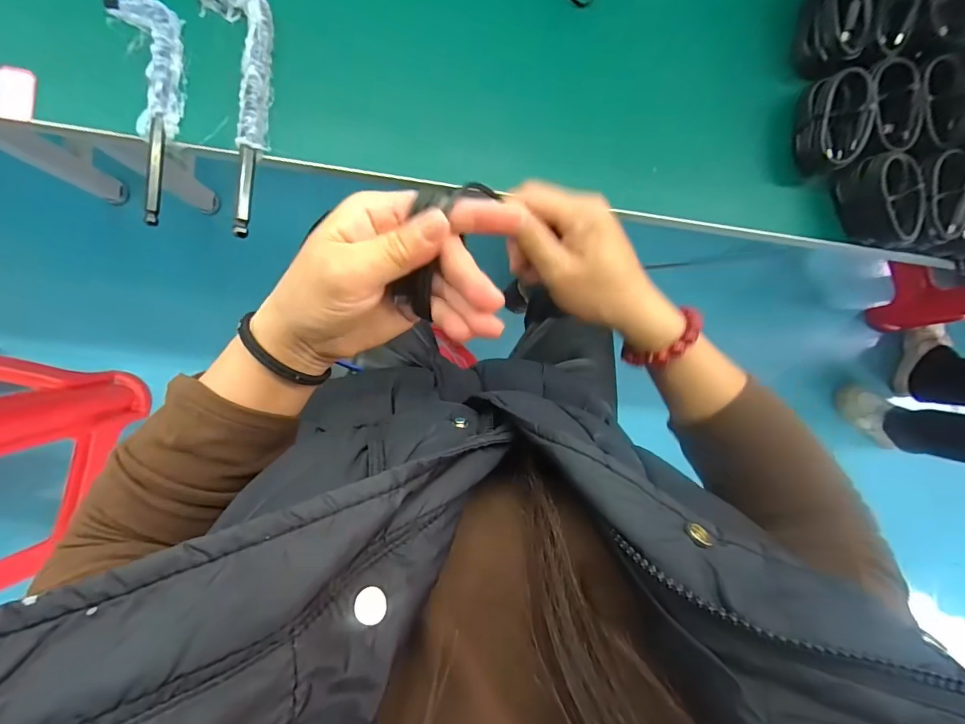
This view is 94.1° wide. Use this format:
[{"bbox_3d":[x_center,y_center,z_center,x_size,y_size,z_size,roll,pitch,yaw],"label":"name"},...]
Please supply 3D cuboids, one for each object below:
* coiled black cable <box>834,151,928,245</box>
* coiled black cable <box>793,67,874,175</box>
[{"bbox_3d":[0.334,-0.134,0.376,0.034,0.044,0.072,-28,95,-6],"label":"coiled black cable"},{"bbox_3d":[0.286,-0.195,0.367,0.026,0.049,0.068,-8,93,-8],"label":"coiled black cable"}]

